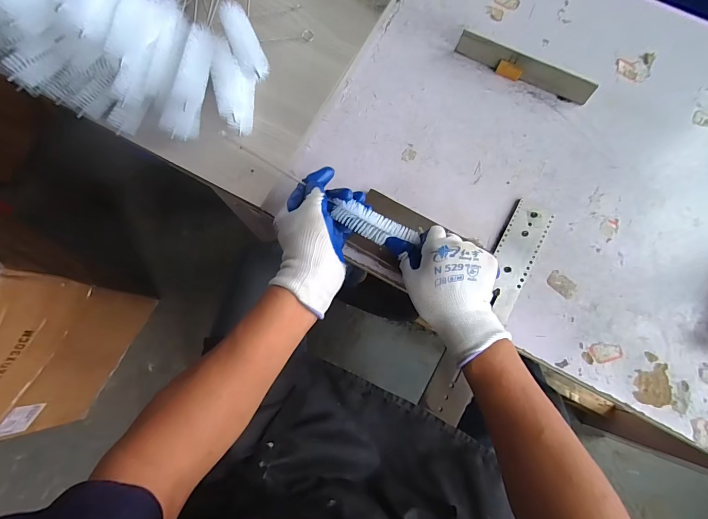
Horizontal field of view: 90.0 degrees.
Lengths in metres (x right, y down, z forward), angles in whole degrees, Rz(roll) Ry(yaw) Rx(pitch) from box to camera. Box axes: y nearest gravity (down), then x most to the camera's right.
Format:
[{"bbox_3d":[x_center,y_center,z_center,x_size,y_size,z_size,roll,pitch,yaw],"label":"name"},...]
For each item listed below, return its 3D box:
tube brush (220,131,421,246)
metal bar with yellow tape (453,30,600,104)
[{"bbox_3d":[-0.049,-0.085,0.439,0.276,0.025,0.038,31,78,13],"label":"tube brush"},{"bbox_3d":[0.240,-0.270,0.503,0.195,0.033,0.018,27,78,5],"label":"metal bar with yellow tape"}]

